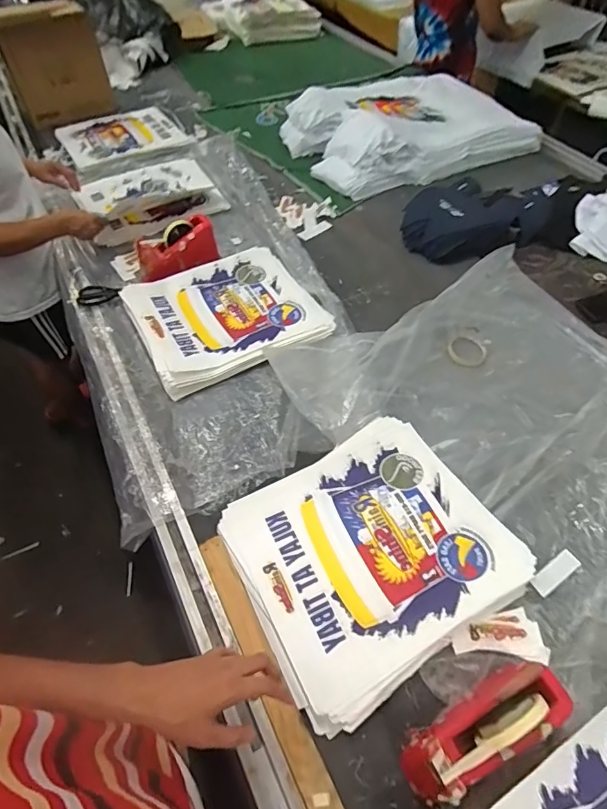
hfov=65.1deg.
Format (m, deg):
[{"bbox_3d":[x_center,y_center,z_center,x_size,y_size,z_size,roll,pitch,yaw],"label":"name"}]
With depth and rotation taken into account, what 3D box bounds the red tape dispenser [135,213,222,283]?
[{"bbox_3d":[-0.322,-0.393,1.198,0.205,0.111,0.061,-25,41,-10],"label":"red tape dispenser"}]

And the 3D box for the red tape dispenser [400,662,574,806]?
[{"bbox_3d":[0.220,0.393,0.572,0.200,0.107,0.077,-23,56,-18],"label":"red tape dispenser"}]

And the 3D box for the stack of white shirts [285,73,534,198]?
[{"bbox_3d":[0.335,-0.960,1.620,0.738,0.170,0.548,-21,55,-16],"label":"stack of white shirts"}]

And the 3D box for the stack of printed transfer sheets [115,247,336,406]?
[{"bbox_3d":[-0.184,-0.215,1.111,0.387,0.035,0.366,-23,56,-17],"label":"stack of printed transfer sheets"}]

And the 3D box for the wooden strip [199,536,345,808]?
[{"bbox_3d":[-0.048,0.365,0.636,0.040,0.009,0.431,-23,56,-17],"label":"wooden strip"}]

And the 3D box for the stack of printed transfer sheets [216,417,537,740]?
[{"bbox_3d":[0.102,0.224,0.755,0.394,0.028,0.355,-26,57,-19],"label":"stack of printed transfer sheets"}]

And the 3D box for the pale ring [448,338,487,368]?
[{"bbox_3d":[0.359,-0.114,1.046,0.081,0.018,0.076,0,52,0],"label":"pale ring"}]

